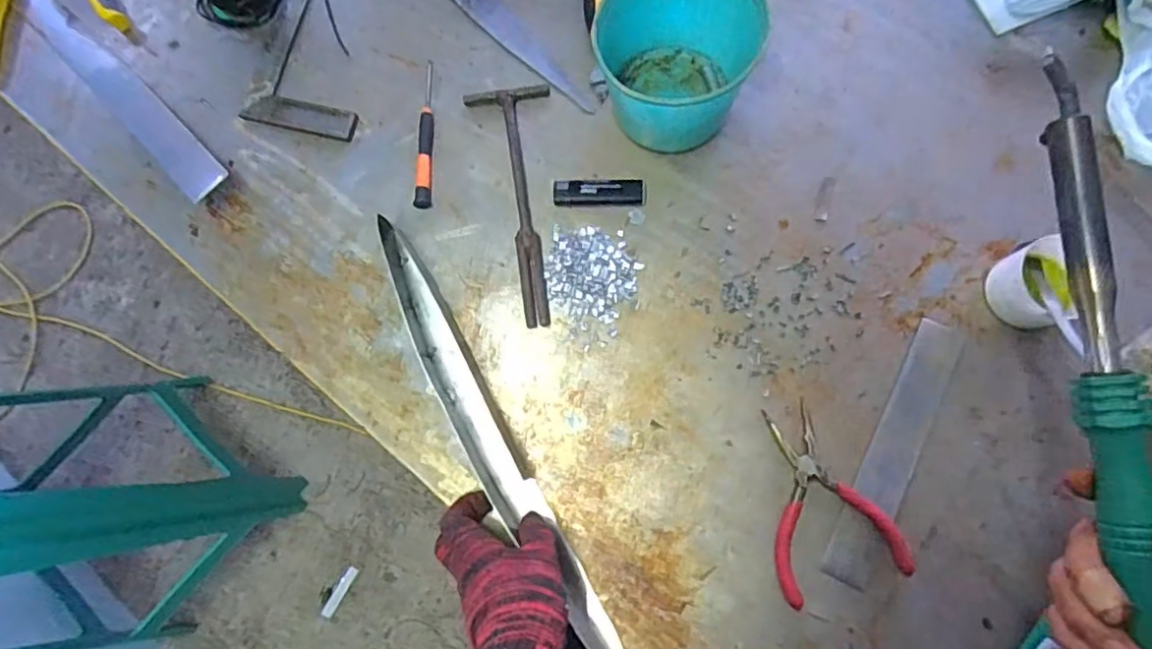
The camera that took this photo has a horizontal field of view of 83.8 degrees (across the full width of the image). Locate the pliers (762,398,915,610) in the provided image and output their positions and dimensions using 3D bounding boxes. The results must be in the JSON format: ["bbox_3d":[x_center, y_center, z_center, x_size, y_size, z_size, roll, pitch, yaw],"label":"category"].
[{"bbox_3d":[0.187,0.138,0.508,0.096,0.013,0.144,-22,79,0],"label":"pliers"}]

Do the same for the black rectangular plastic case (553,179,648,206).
[{"bbox_3d":[0.022,-0.118,0.570,0.081,0.009,0.023,-1,80,4],"label":"black rectangular plastic case"}]

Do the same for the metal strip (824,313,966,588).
[{"bbox_3d":[0.257,0.100,0.517,0.038,0.008,0.222,26,80,12],"label":"metal strip"}]

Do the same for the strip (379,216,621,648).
[{"bbox_3d":[-0.024,0.172,0.520,0.048,0.044,0.594,-31,81,-6],"label":"strip"}]

